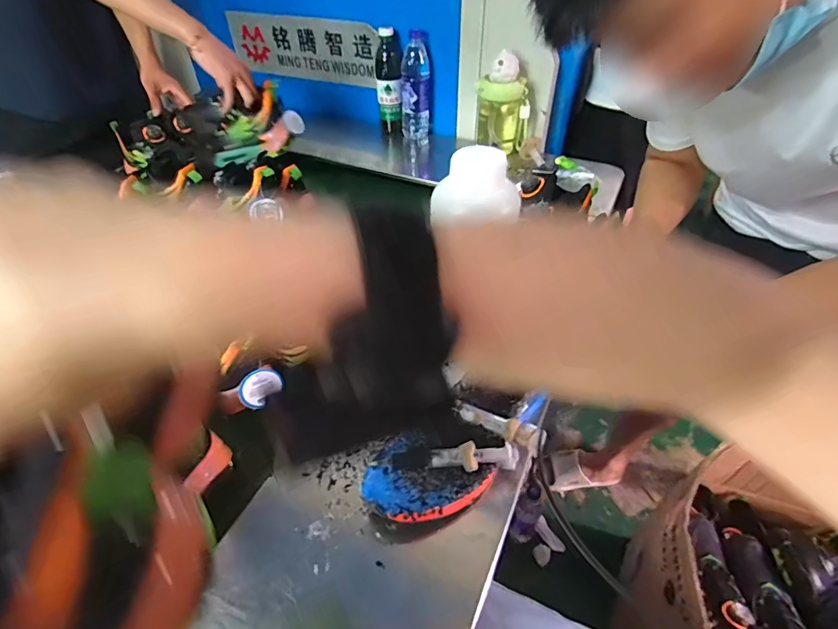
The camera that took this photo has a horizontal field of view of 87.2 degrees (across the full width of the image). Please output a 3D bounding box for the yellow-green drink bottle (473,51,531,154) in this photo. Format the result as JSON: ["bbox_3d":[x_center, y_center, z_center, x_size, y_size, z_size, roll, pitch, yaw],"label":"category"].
[{"bbox_3d":[0.186,-0.456,0.972,0.117,0.201,0.089,14,45,17],"label":"yellow-green drink bottle"}]

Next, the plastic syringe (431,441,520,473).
[{"bbox_3d":[0.055,0.141,0.431,0.082,0.027,0.021,-5,43,-4],"label":"plastic syringe"}]

